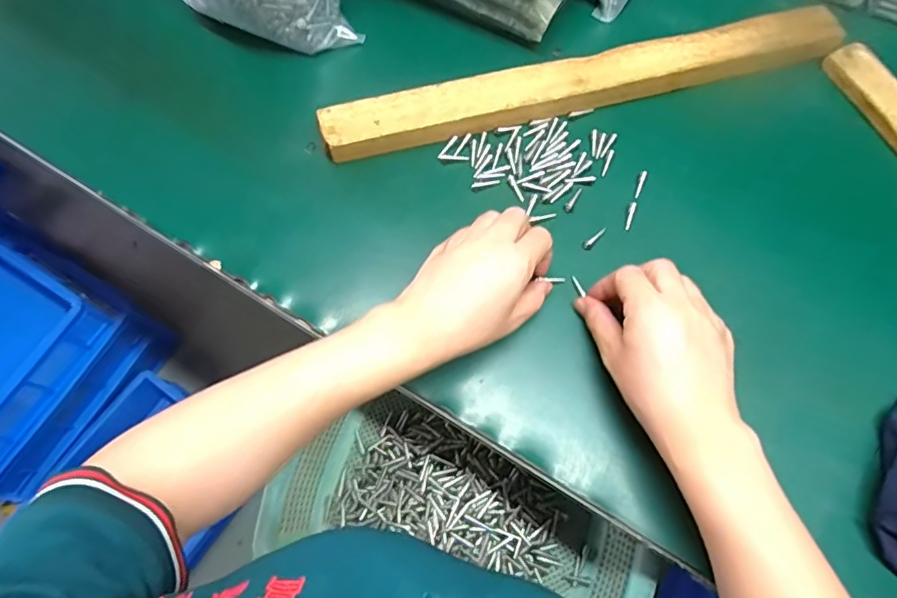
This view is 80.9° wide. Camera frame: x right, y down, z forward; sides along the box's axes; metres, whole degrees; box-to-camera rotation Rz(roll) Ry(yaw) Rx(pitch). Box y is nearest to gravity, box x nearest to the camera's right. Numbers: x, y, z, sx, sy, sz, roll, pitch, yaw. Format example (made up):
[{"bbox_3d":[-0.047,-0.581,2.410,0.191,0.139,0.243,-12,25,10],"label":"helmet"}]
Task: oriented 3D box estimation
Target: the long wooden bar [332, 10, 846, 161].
[{"bbox_3d":[0.114,-0.187,0.454,0.442,0.028,0.046,-14,72,-3],"label":"long wooden bar"}]

